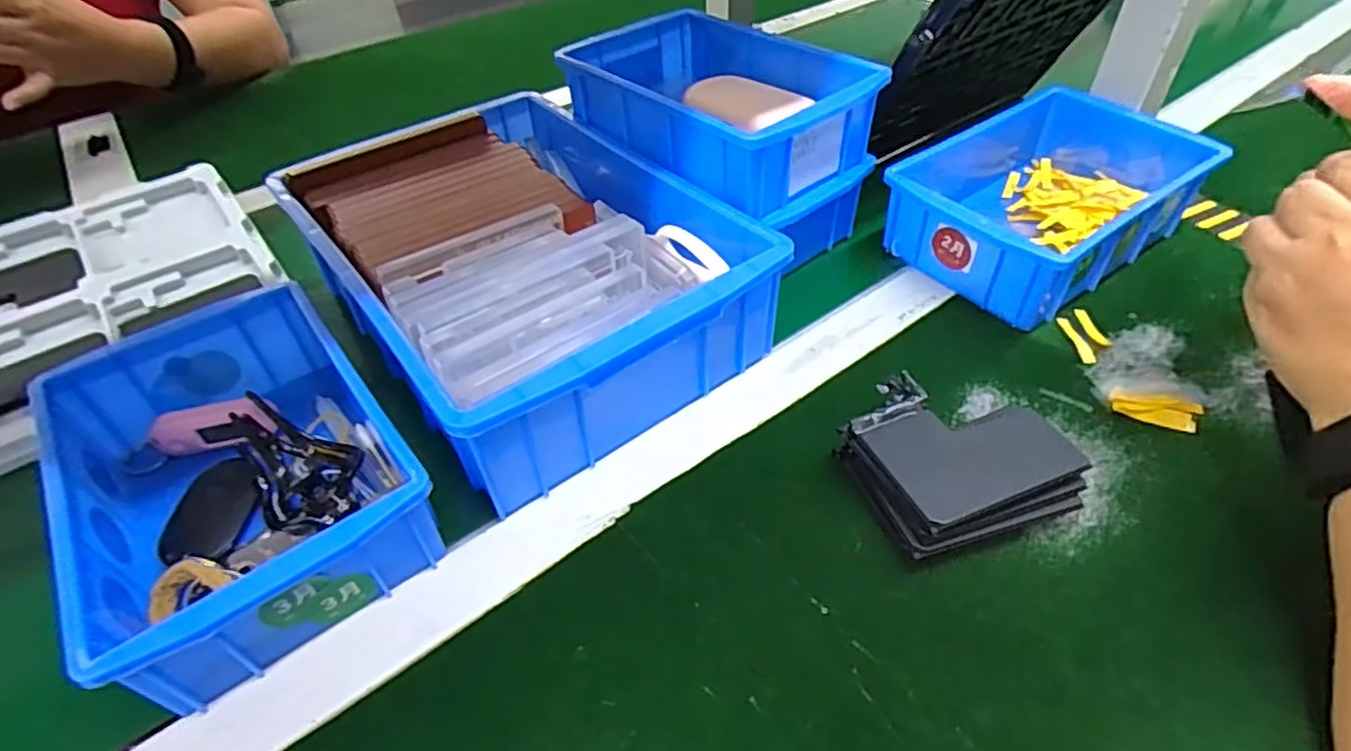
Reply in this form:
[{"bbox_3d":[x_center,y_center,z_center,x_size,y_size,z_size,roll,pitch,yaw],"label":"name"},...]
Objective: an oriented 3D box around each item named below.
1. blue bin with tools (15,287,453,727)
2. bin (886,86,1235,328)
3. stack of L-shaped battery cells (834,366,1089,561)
[{"bbox_3d":[-0.212,0.046,0.340,0.131,0.068,0.198,-30,51,-23],"label":"blue bin with tools"},{"bbox_3d":[0.259,-0.127,0.488,0.207,0.065,0.140,-28,50,-21],"label":"bin"},{"bbox_3d":[0.136,0.040,0.345,0.092,0.035,0.089,-17,47,-11],"label":"stack of L-shaped battery cells"}]

